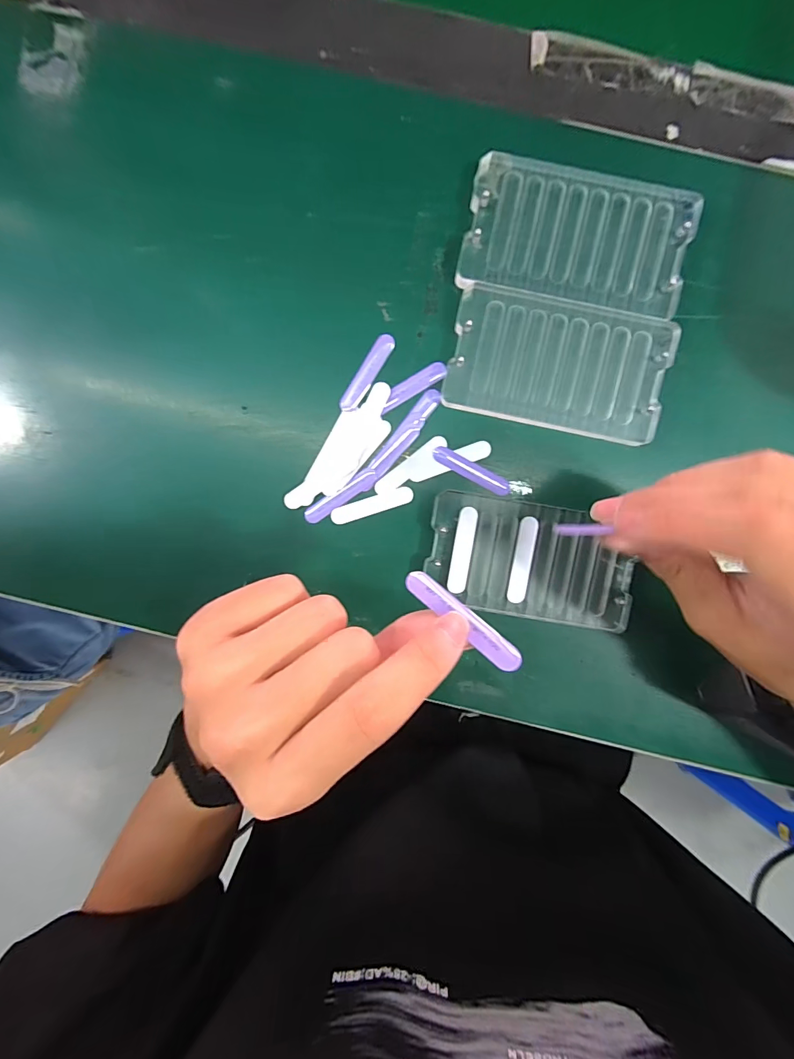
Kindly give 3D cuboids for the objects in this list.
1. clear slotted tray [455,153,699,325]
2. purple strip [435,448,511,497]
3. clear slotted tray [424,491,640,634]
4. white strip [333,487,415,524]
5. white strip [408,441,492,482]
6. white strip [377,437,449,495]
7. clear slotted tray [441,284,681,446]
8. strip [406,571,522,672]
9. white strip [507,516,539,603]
[{"bbox_3d":[0.101,-0.163,0.235,0.121,0.012,0.070,12,95,1],"label":"clear slotted tray"},{"bbox_3d":[0.045,-0.035,0.250,0.050,0.004,0.010,29,95,-1],"label":"purple strip"},{"bbox_3d":[0.081,0.019,0.250,0.121,0.011,0.066,10,95,1],"label":"clear slotted tray"},{"bbox_3d":[-0.015,-0.015,0.255,0.051,0.004,0.011,-18,94,3],"label":"white strip"},{"bbox_3d":[0.032,-0.041,0.250,0.051,0.004,0.011,-19,94,3],"label":"white strip"},{"bbox_3d":[0.009,-0.038,0.251,0.050,0.004,0.011,-37,93,4],"label":"white strip"},{"bbox_3d":[0.093,-0.093,0.240,0.121,0.011,0.068,11,95,1],"label":"clear slotted tray"},{"bbox_3d":[0.024,0.034,0.156,0.051,0.005,0.009,38,95,22],"label":"strip"},{"bbox_3d":[0.074,0.018,0.243,0.011,0.004,0.051,9,95,1],"label":"white strip"}]

